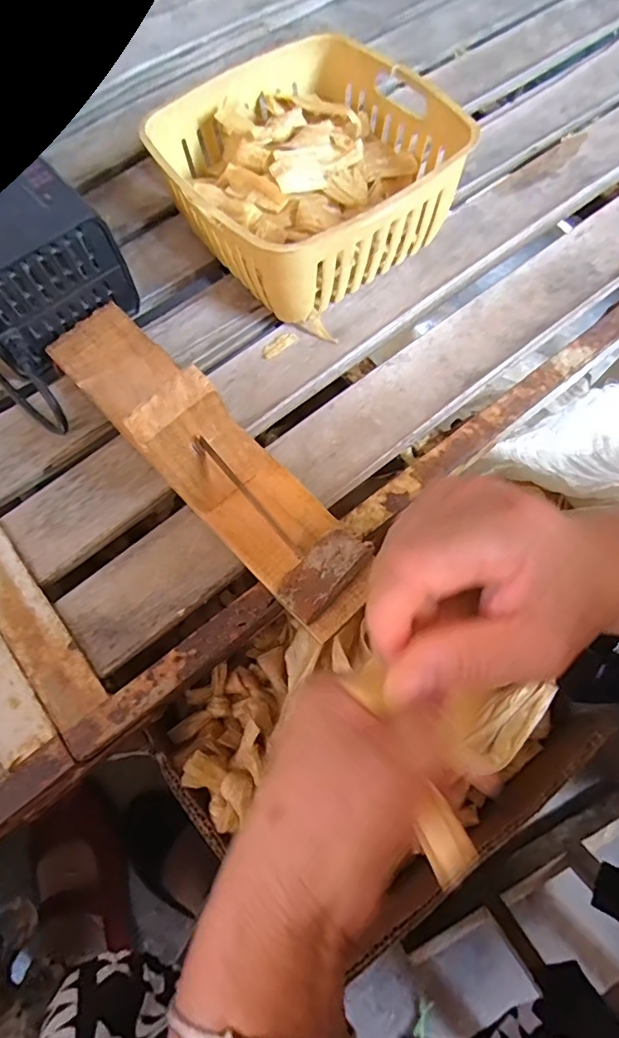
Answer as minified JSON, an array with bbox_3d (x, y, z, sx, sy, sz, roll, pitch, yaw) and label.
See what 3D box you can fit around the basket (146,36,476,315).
[{"bbox_3d":[-0.005,-0.250,0.388,0.176,0.083,0.178,-32,76,-18],"label":"basket"}]

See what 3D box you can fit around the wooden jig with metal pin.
[{"bbox_3d":[-0.073,-0.057,0.304,0.061,0.127,0.260,-40,79,-20],"label":"wooden jig with metal pin"}]

